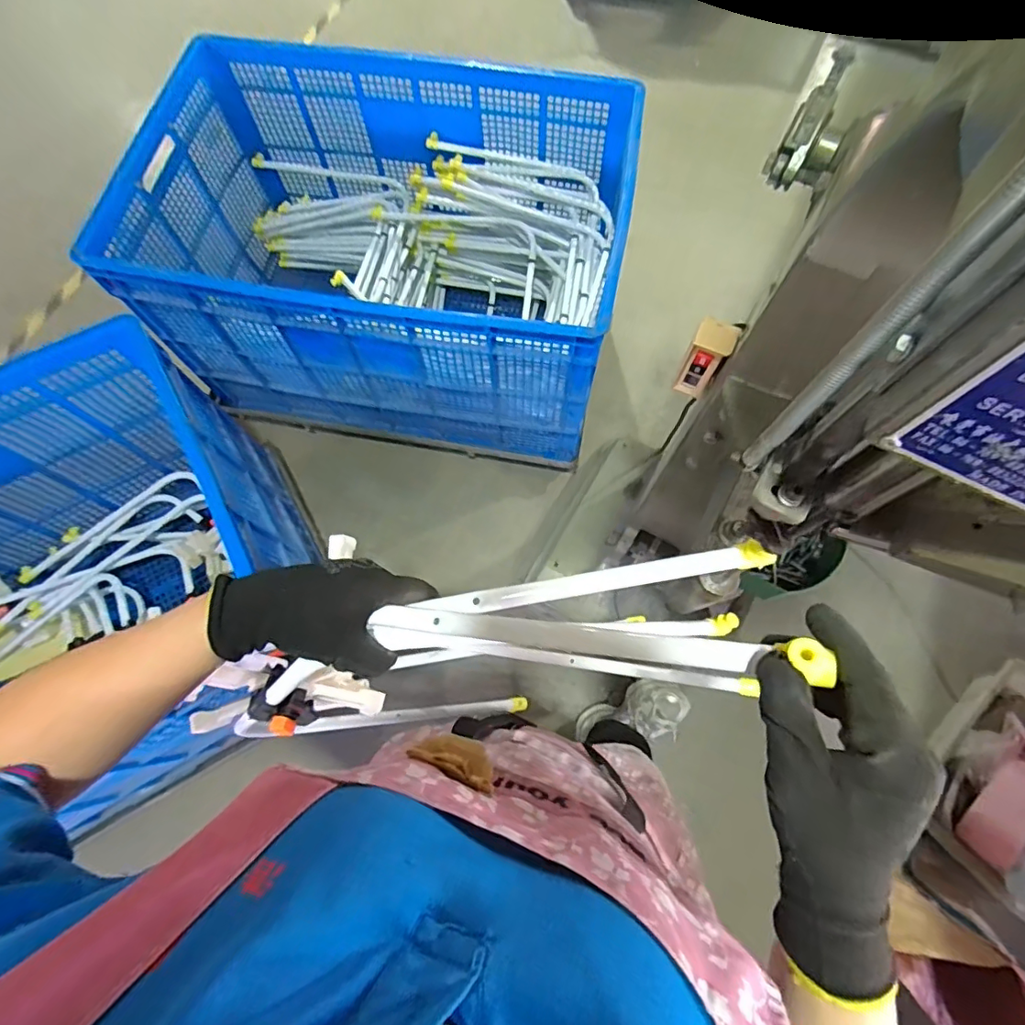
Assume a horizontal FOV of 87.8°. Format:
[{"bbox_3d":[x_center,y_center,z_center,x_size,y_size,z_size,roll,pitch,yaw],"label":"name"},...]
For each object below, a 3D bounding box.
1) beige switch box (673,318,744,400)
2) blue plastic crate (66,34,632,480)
[{"bbox_3d":[0.247,-0.195,0.690,0.048,0.120,0.038,24,73,8],"label":"beige switch box"},{"bbox_3d":[-0.274,-0.593,1.311,1.010,0.551,0.675,7,71,3],"label":"blue plastic crate"}]

